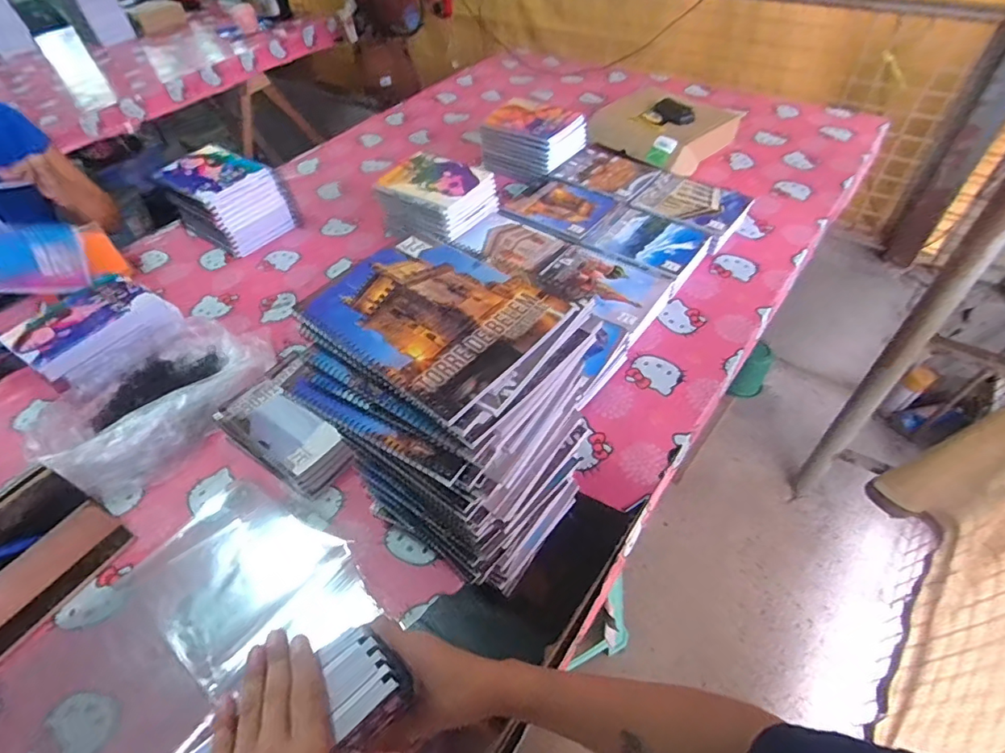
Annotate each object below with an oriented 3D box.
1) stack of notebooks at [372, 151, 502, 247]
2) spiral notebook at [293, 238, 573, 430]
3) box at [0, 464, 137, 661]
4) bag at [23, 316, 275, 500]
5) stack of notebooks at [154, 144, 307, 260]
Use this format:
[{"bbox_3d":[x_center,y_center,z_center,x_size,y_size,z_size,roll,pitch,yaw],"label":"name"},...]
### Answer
[{"bbox_3d":[-0.134,-0.346,1.048,0.206,0.127,0.174,27,56,25],"label":"stack of notebooks"},{"bbox_3d":[-0.060,-0.056,0.432,0.191,0.010,0.149,31,57,27],"label":"spiral notebook"},{"bbox_3d":[-0.576,0.223,0.604,0.036,0.143,0.197,10,48,39],"label":"box"},{"bbox_3d":[-0.532,0.023,0.798,0.225,0.080,0.315,34,59,29],"label":"bag"},{"bbox_3d":[-0.594,-0.381,1.112,0.229,0.143,0.168,24,54,23],"label":"stack of notebooks"}]

